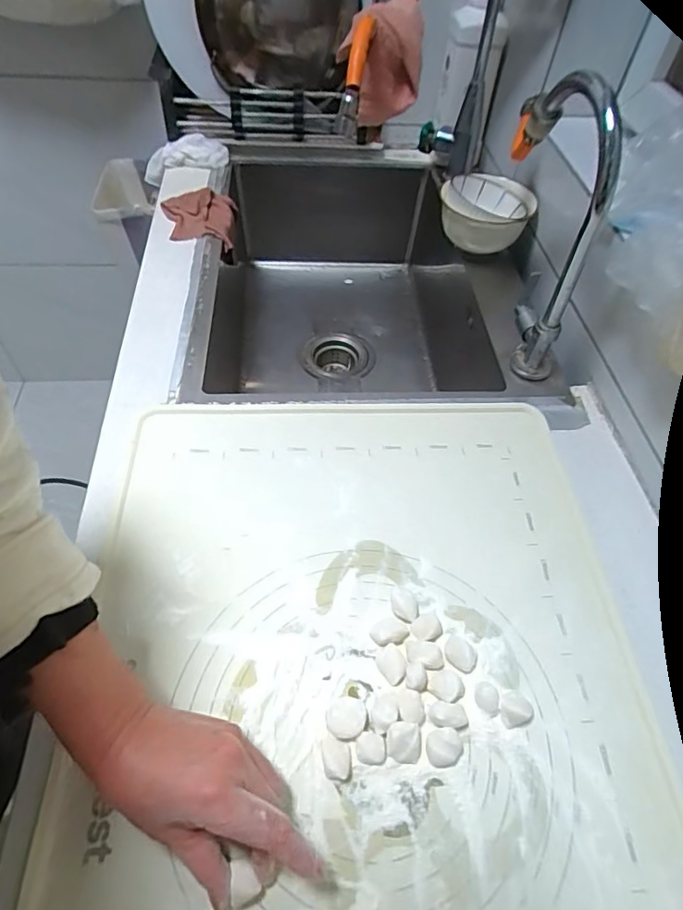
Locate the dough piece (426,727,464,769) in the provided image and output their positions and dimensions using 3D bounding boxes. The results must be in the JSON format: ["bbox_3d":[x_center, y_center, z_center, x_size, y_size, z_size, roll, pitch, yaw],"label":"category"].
[{"bbox_3d":[0.076,0.214,0.379,0.028,0.015,0.024,3,54,-3],"label":"dough piece"}]

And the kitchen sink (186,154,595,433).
[{"bbox_3d":[0.008,-0.234,0.855,0.491,0.236,0.657,0,53,-4],"label":"kitchen sink"}]

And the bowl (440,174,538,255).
[{"bbox_3d":[0.205,-0.344,0.750,0.125,0.075,0.125,2,54,-3],"label":"bowl"}]

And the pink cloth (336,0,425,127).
[{"bbox_3d":[0.046,-0.467,0.629,0.099,0.121,0.099,6,53,1],"label":"pink cloth"}]

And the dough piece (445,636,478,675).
[{"bbox_3d":[0.098,0.160,0.420,0.028,0.009,0.025,32,58,17],"label":"dough piece"}]

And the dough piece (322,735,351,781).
[{"bbox_3d":[-0.003,0.216,0.371,0.019,0.011,0.028,-8,55,-11],"label":"dough piece"}]

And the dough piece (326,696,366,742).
[{"bbox_3d":[0.004,0.195,0.385,0.029,0.011,0.029,2,54,-3],"label":"dough piece"}]

